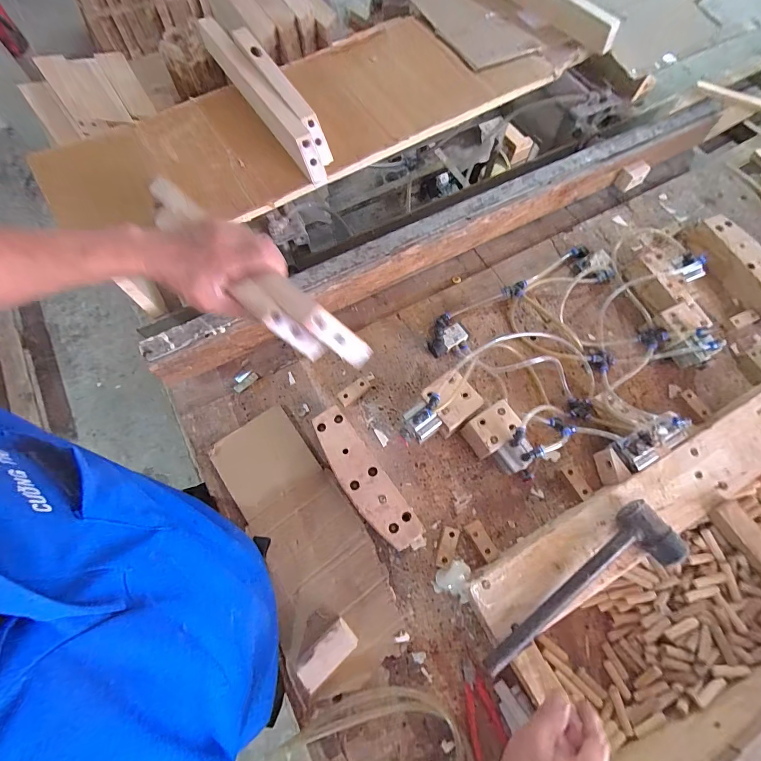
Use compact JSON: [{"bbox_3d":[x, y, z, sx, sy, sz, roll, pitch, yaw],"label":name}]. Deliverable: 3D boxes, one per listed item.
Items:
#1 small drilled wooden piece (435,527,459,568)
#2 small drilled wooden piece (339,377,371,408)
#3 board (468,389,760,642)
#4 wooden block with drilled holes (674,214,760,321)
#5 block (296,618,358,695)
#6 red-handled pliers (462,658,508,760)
[{"bbox_3d":[0.108,0.272,0.615,0.026,0.020,0.061,19,71,7],"label":"small drilled wooden piece"},{"bbox_3d":[-0.049,0.022,0.715,0.064,0.021,0.023,-37,74,-13],"label":"small drilled wooden piece"},{"bbox_3d":[0.492,0.174,0.626,0.785,0.050,0.114,-27,71,-11],"label":"board"},{"bbox_3d":[0.756,-0.237,0.793,0.085,0.057,0.256,-20,71,-7],"label":"wooden block with drilled holes"},{"bbox_3d":[-0.078,0.399,0.553,0.087,0.035,0.042,-40,74,-14],"label":"block"},{"bbox_3d":[0.148,0.477,0.548,0.052,0.018,0.120,-8,70,-3],"label":"red-handled pliers"}]

